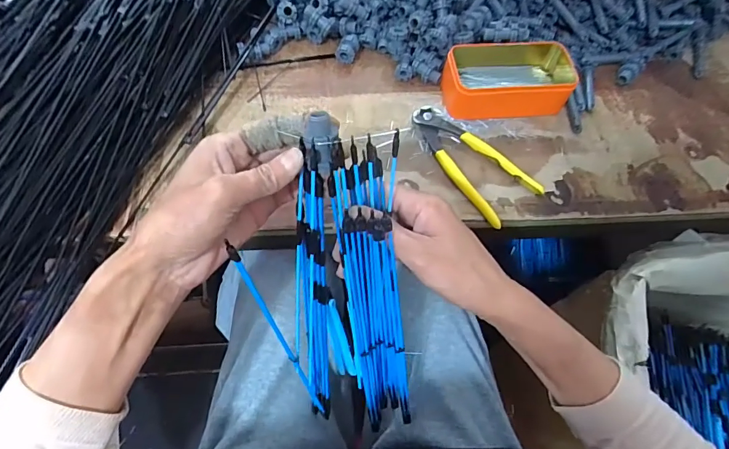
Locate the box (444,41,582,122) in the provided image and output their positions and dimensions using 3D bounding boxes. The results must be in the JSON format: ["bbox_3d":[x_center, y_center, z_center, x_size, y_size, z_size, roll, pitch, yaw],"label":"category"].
[{"bbox_3d":[0.175,-0.176,0.515,0.159,0.047,0.085,-4,64,-6],"label":"box"}]

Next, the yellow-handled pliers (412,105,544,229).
[{"bbox_3d":[0.113,-0.073,0.470,0.076,0.013,0.162,-37,72,-19],"label":"yellow-handled pliers"}]

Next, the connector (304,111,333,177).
[{"bbox_3d":[-0.028,-0.054,0.285,0.019,0.021,0.039,3,97,9],"label":"connector"}]

